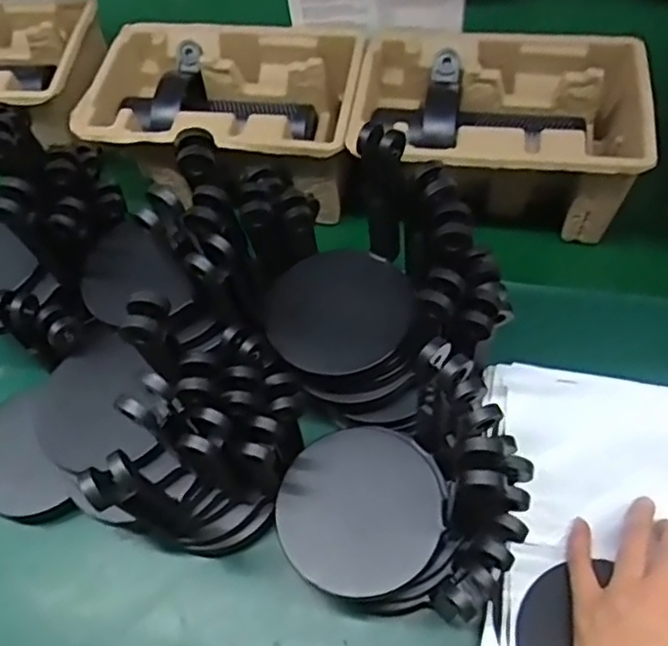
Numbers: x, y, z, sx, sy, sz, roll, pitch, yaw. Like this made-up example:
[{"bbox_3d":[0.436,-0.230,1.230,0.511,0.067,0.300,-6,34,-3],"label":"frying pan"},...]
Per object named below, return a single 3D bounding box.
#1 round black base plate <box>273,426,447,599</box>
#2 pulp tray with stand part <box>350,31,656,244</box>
[{"bbox_3d":[0.016,0.110,0.401,0.097,0.012,0.099,-2,58,3],"label":"round black base plate"},{"bbox_3d":[0.134,-0.160,0.559,0.223,0.094,0.156,7,59,9],"label":"pulp tray with stand part"}]

